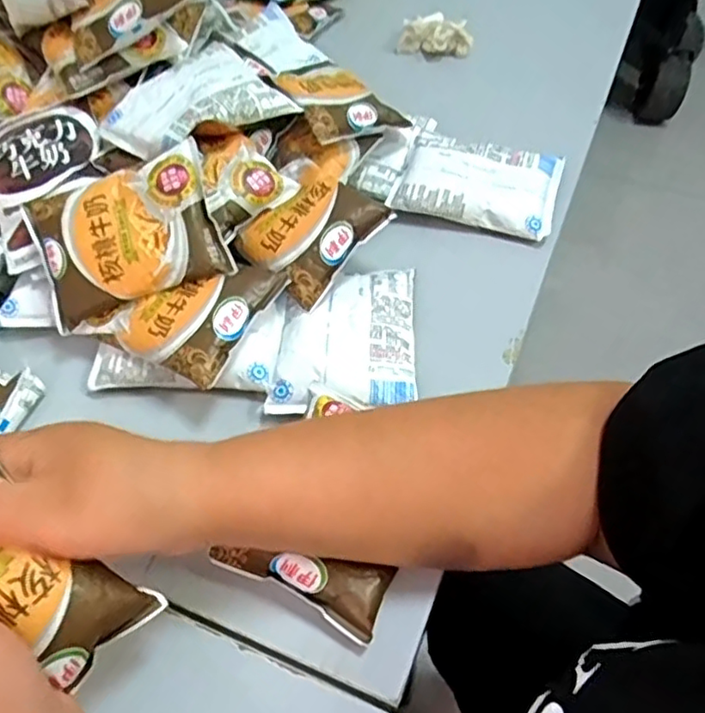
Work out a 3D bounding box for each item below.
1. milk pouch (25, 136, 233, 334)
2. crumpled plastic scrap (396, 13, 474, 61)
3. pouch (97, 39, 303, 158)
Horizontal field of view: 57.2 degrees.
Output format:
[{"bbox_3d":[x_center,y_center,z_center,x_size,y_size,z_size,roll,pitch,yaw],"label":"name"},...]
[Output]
[{"bbox_3d":[-0.155,-0.085,0.441,0.124,0.019,0.097,-20,81,2],"label":"milk pouch"},{"bbox_3d":[0.086,-0.329,0.665,0.075,0.037,0.027,15,57,13],"label":"crumpled plastic scrap"},{"bbox_3d":[-0.117,-0.188,0.484,0.126,0.031,0.088,-36,61,-20],"label":"pouch"}]

